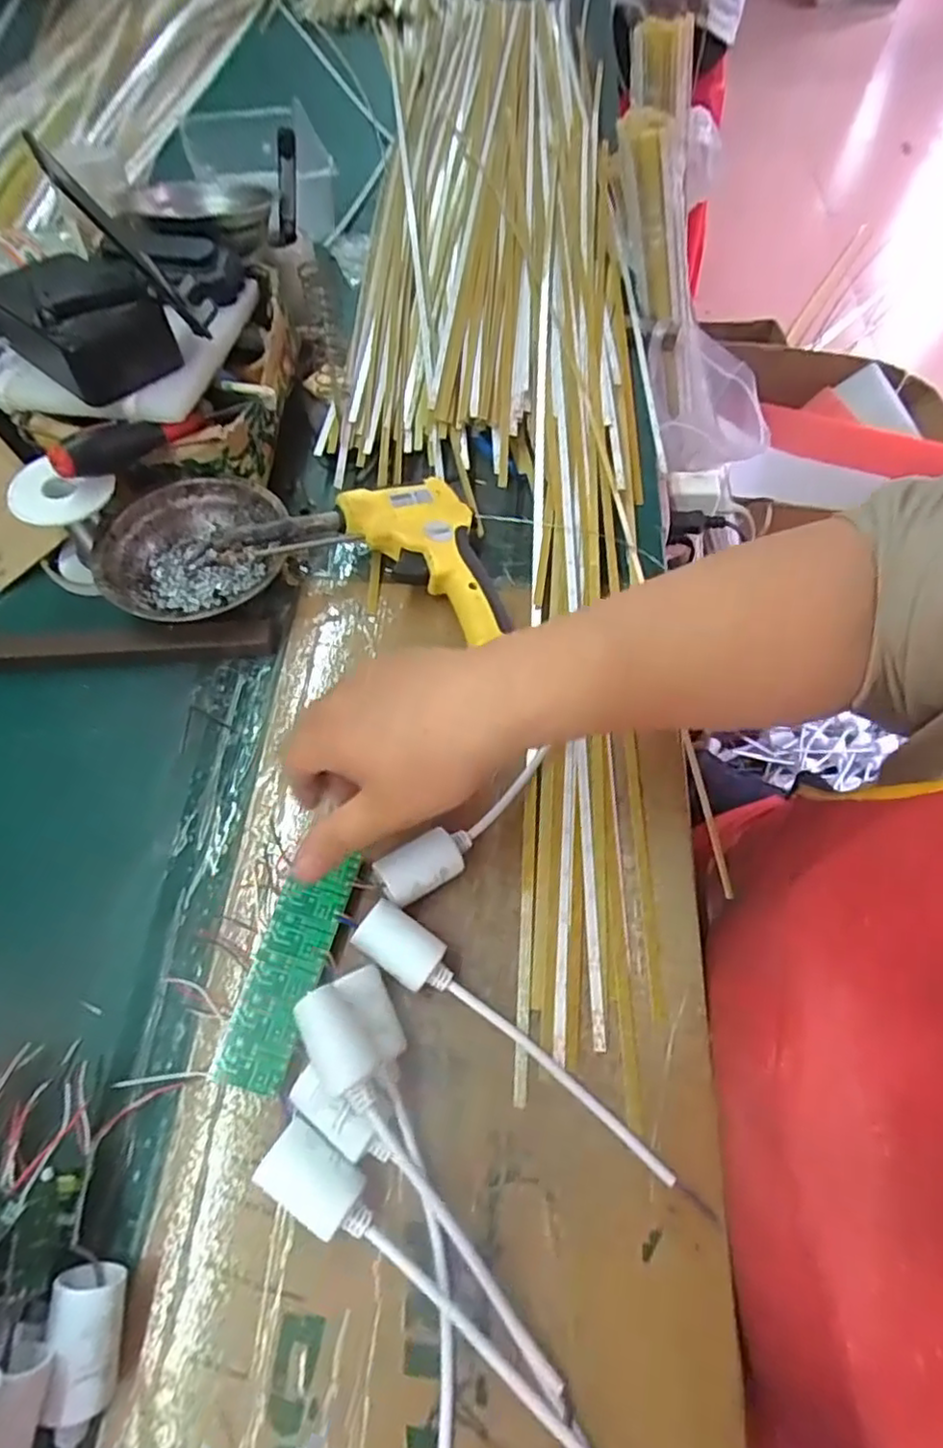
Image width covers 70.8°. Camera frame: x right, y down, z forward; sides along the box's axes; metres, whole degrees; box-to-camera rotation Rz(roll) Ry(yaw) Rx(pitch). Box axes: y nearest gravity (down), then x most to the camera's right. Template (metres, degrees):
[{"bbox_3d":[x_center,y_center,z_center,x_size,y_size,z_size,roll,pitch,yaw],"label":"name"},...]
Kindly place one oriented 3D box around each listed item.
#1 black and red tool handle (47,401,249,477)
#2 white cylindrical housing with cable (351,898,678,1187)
[{"bbox_3d":[-0.219,-0.196,0.457,0.023,0.033,0.139,36,51,17],"label":"black and red tool handle"},{"bbox_3d":[0.018,0.150,0.325,0.184,0.025,0.028,33,66,15],"label":"white cylindrical housing with cable"}]

